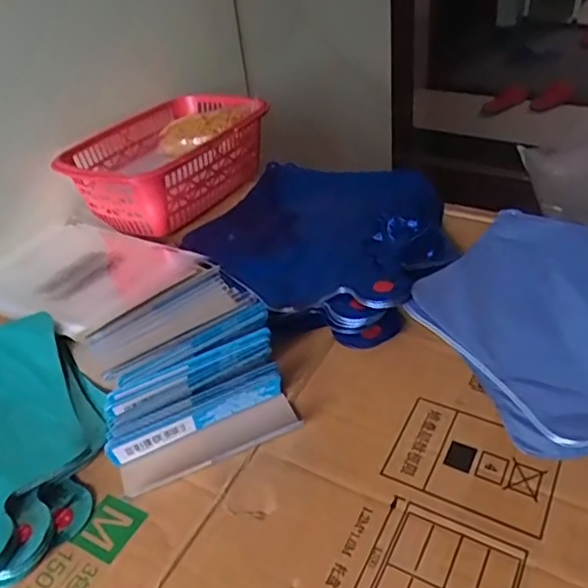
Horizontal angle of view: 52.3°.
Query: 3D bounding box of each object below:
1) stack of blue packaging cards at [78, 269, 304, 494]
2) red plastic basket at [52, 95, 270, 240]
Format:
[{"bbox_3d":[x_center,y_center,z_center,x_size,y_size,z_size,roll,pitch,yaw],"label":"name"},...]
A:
[{"bbox_3d":[-0.078,0.045,0.421,0.128,0.034,0.164,-21,40,-16],"label":"stack of blue packaging cards"},{"bbox_3d":[-0.131,-0.146,0.634,0.145,0.071,0.205,19,45,30],"label":"red plastic basket"}]

